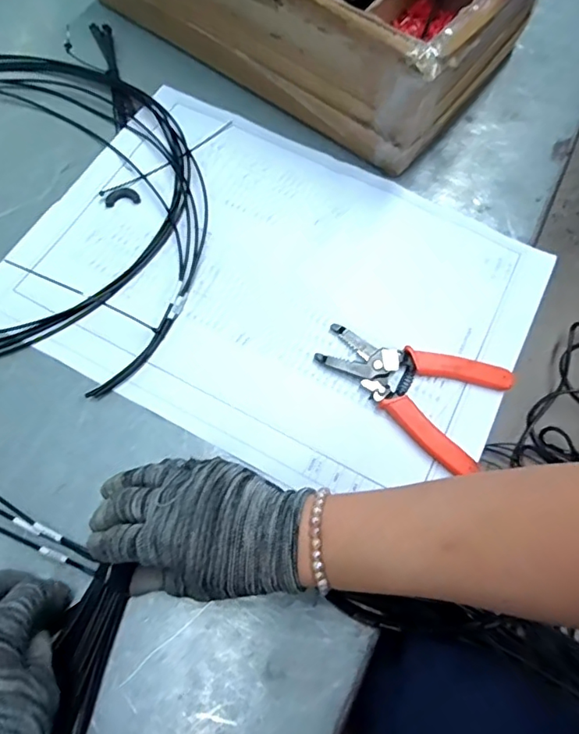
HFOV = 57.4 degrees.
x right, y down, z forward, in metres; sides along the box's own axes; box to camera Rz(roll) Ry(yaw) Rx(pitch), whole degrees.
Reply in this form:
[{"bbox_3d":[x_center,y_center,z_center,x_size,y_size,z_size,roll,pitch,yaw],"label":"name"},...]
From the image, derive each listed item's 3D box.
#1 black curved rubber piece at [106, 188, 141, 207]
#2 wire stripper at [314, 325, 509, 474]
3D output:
[{"bbox_3d":[-0.151,-0.154,0.478,0.031,0.004,0.017,-11,67,-8],"label":"black curved rubber piece"},{"bbox_3d":[0.093,0.013,0.415,0.142,0.011,0.091,26,67,9],"label":"wire stripper"}]

